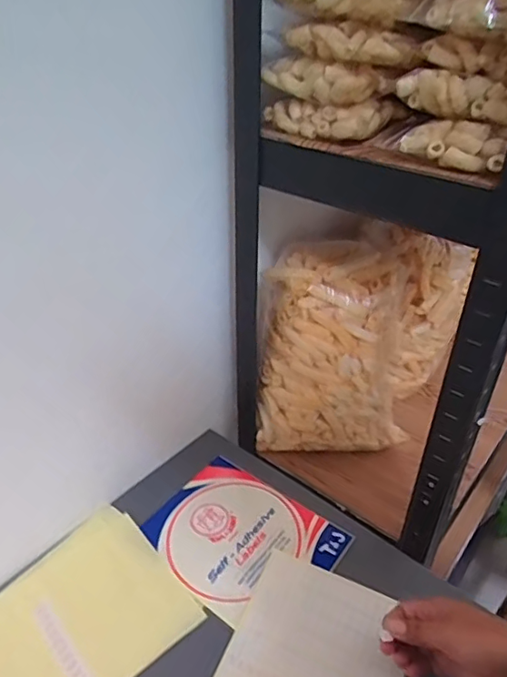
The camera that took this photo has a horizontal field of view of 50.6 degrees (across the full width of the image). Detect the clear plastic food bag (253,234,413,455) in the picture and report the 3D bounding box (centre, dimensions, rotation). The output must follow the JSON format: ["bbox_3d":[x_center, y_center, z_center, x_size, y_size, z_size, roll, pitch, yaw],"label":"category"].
[{"bbox_3d":[0.107,0.016,0.704,0.199,0.255,0.116,-2,36,-2],"label":"clear plastic food bag"}]

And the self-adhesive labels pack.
[{"bbox_3d":[-0.015,0.233,0.630,0.206,0.009,0.162,25,43,31],"label":"self-adhesive labels pack"}]

